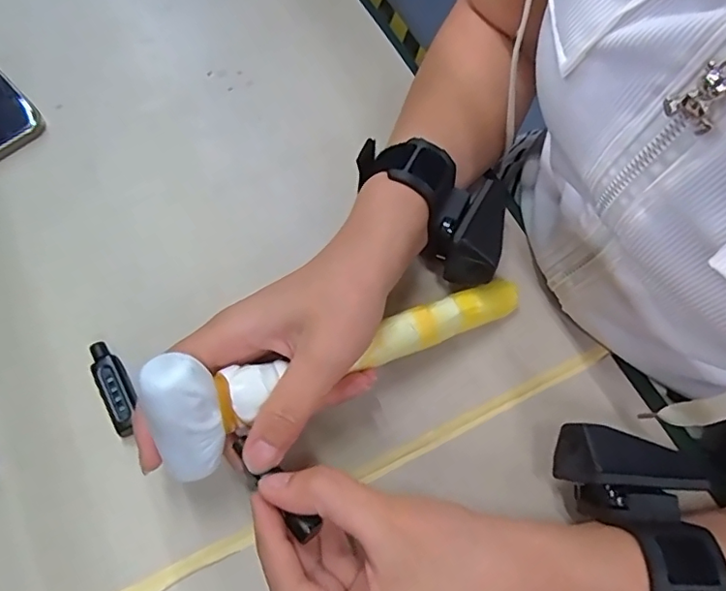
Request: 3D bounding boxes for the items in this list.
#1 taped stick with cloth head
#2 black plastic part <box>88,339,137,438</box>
[{"bbox_3d":[-0.002,0.026,0.286,0.213,0.047,0.042,-20,65,-27],"label":"taped stick with cloth head"},{"bbox_3d":[-0.141,0.052,0.308,0.016,0.012,0.055,-27,68,-14],"label":"black plastic part"}]

